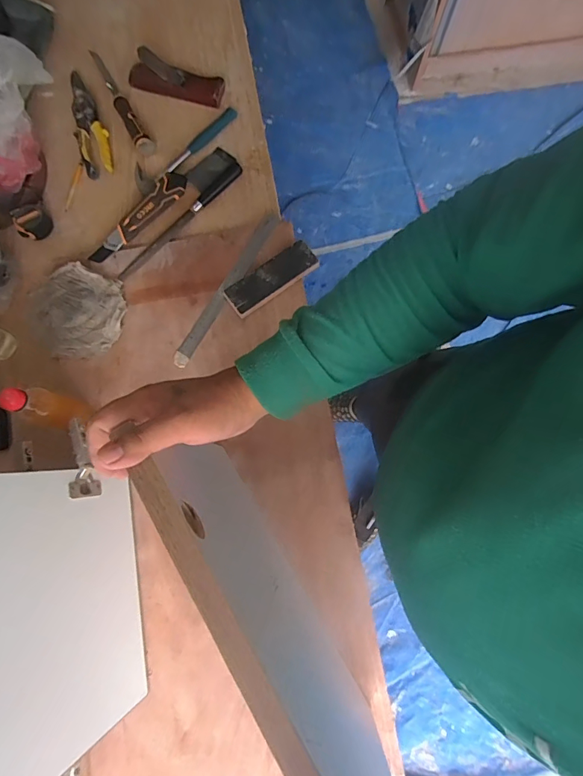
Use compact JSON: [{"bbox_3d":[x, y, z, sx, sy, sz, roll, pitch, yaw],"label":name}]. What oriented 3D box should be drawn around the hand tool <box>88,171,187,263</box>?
[{"bbox_3d":[-0.289,-0.321,0.774,0.226,0.044,0.049,-42,82,-8],"label":"hand tool"}]

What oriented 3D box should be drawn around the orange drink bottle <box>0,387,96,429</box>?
[{"bbox_3d":[-0.361,0.031,0.627,0.043,0.181,0.052,15,79,2],"label":"orange drink bottle"}]

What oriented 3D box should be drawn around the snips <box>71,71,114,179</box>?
[{"bbox_3d":[-0.408,-0.529,0.820,0.059,0.015,0.234,-20,80,-5],"label":"snips"}]

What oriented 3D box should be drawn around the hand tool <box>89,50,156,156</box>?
[{"bbox_3d":[-0.345,-0.583,0.826,0.034,0.024,0.267,-27,81,-6],"label":"hand tool"}]

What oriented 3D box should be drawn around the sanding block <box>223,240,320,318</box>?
[{"bbox_3d":[-0.034,-0.197,0.739,0.173,0.015,0.058,-34,81,-7],"label":"sanding block"}]

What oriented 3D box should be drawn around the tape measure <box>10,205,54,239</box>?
[{"bbox_3d":[-0.487,-0.314,0.774,0.060,0.029,0.061,0,79,-1],"label":"tape measure"}]

